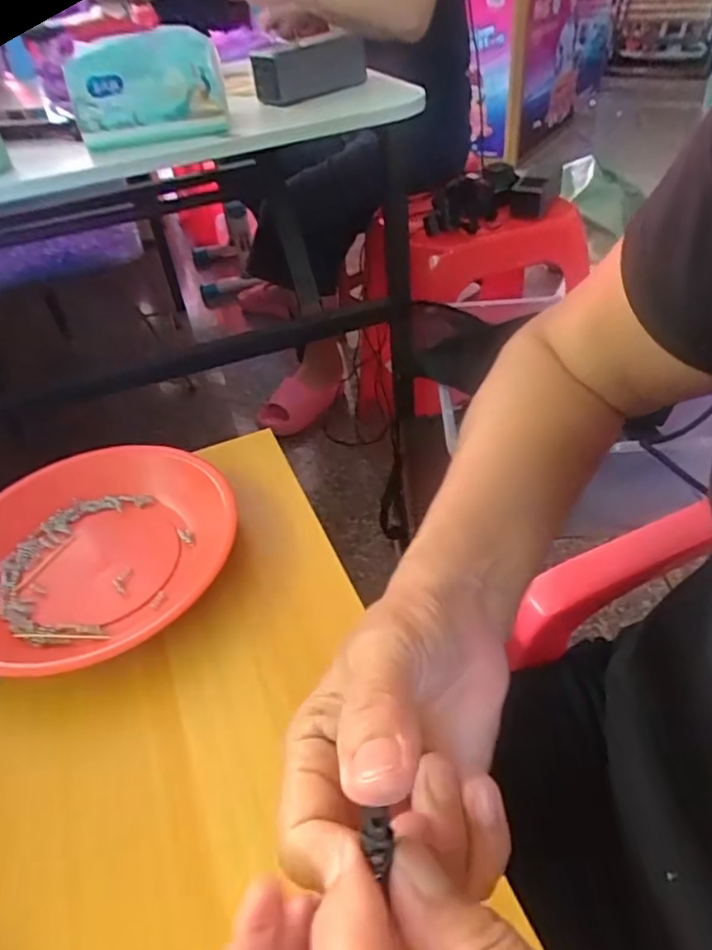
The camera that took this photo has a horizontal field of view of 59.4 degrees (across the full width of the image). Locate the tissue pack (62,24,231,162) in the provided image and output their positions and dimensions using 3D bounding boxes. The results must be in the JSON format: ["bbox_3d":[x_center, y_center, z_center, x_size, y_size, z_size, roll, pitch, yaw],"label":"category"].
[{"bbox_3d":[-0.214,-0.393,0.637,0.152,0.090,0.075,-16,42,-11],"label":"tissue pack"}]

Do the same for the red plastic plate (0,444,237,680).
[{"bbox_3d":[-0.177,0.051,0.429,0.181,0.031,0.192,-11,41,-5],"label":"red plastic plate"}]

